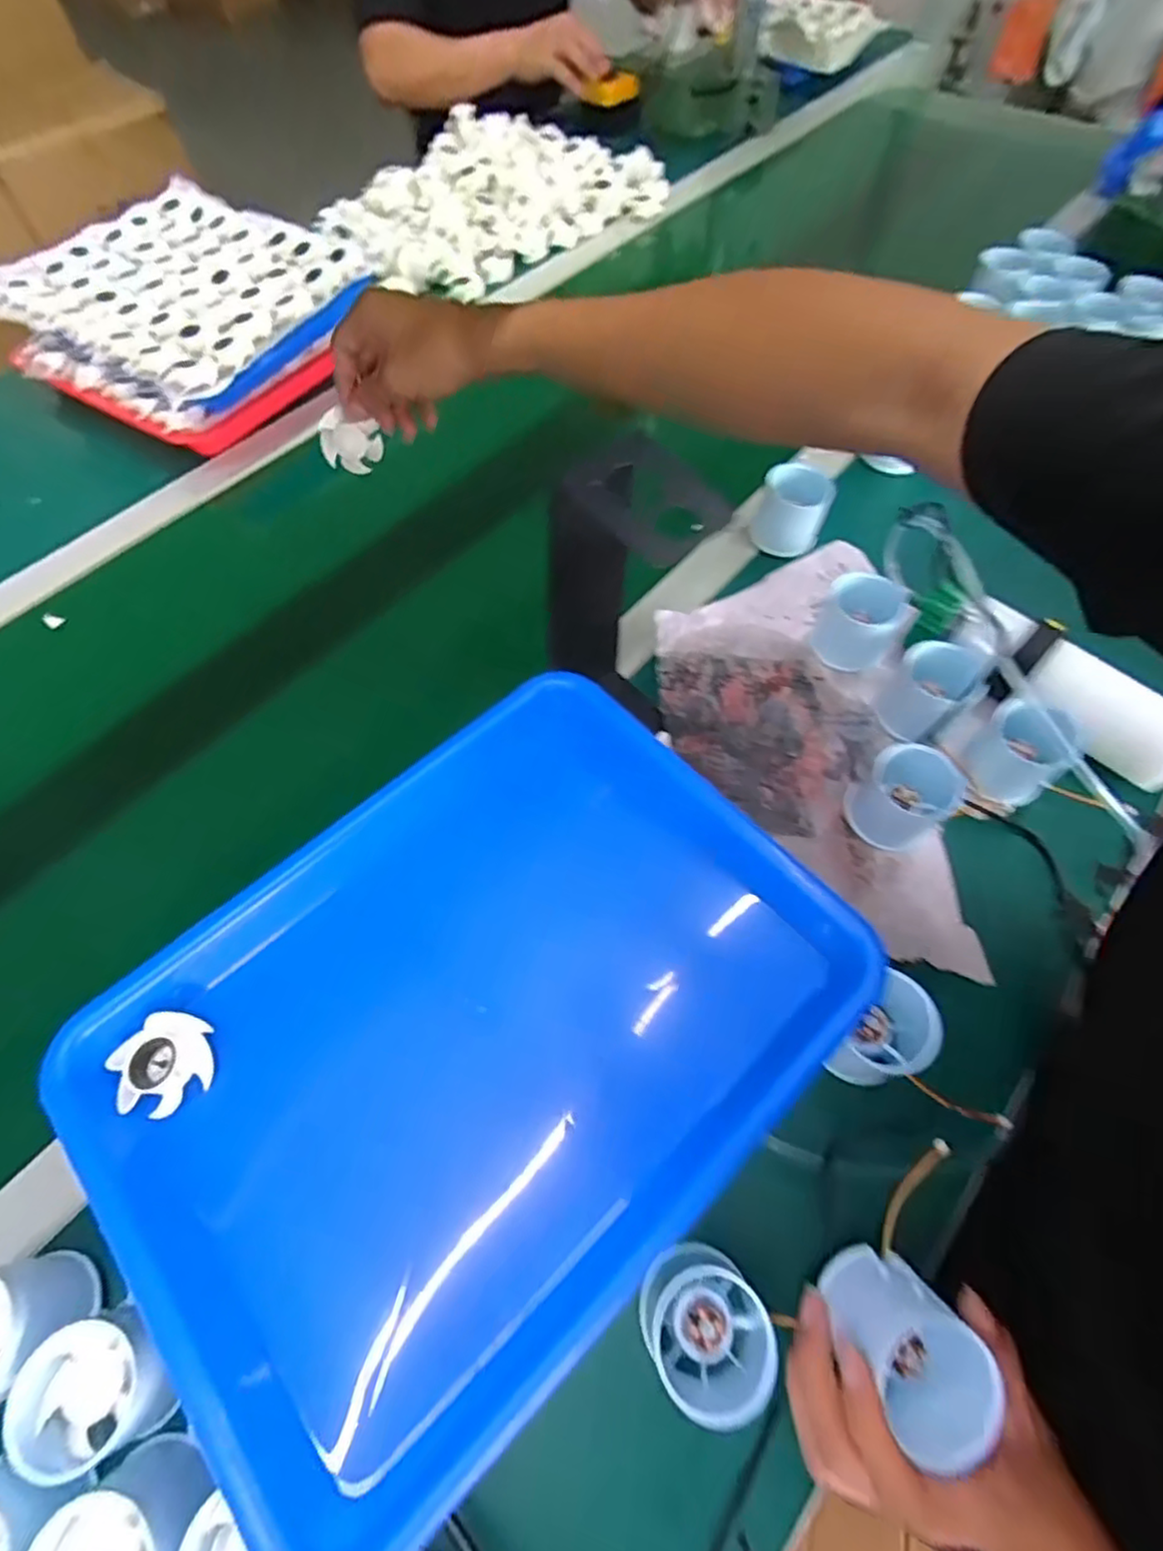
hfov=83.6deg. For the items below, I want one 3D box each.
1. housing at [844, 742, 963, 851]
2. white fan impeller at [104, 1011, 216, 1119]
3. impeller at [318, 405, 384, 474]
[{"bbox_3d":[0.209,0.012,0.420,0.054,0.045,0.054,-1,61,2],"label":"housing"},{"bbox_3d":[-0.199,0.136,0.310,0.039,0.018,0.044,43,55,-5],"label":"white fan impeller"},{"bbox_3d":[-0.171,-0.248,0.483,0.044,0.044,0.012,-7,61,-2],"label":"impeller"}]

